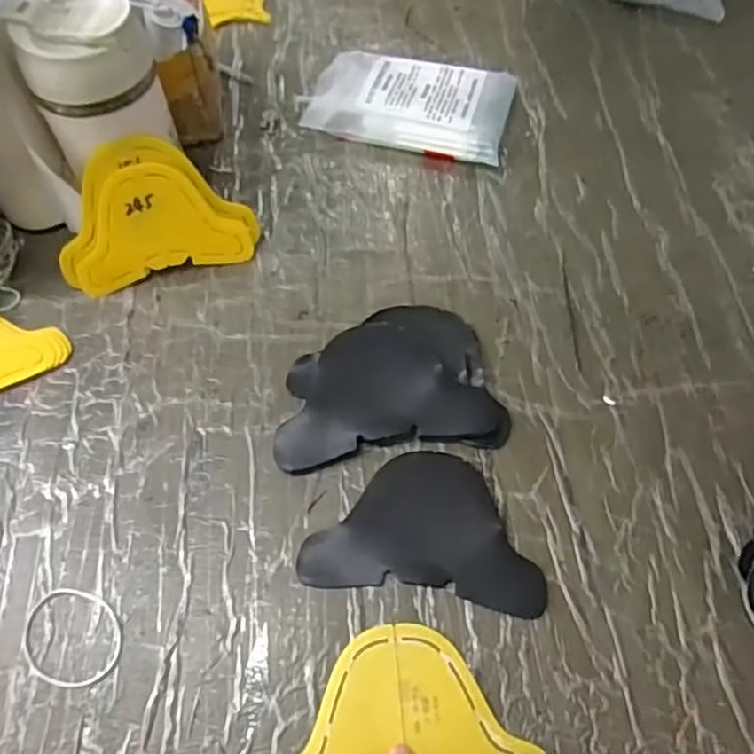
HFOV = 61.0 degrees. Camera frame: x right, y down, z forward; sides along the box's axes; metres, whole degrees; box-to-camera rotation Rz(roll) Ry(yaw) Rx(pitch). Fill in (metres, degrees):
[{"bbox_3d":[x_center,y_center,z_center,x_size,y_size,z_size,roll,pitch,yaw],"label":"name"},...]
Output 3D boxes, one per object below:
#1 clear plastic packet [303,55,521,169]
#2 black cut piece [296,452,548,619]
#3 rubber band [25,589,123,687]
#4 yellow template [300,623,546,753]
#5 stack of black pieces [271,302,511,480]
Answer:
[{"bbox_3d":[0.031,-0.246,0.575,0.171,0.025,0.100,13,61,9],"label":"clear plastic packet"},{"bbox_3d":[0.031,0.089,0.393,0.138,0.006,0.090,7,60,5],"label":"black cut piece"},{"bbox_3d":[-0.171,0.145,0.358,0.059,0.004,0.047,16,62,10],"label":"rubber band"},{"bbox_3d":[0.014,0.178,0.332,0.139,0.004,0.090,-4,59,-1],"label":"yellow template"},{"bbox_3d":[0.006,0.000,0.436,0.146,0.020,0.111,-7,60,-3],"label":"stack of black pieces"}]

